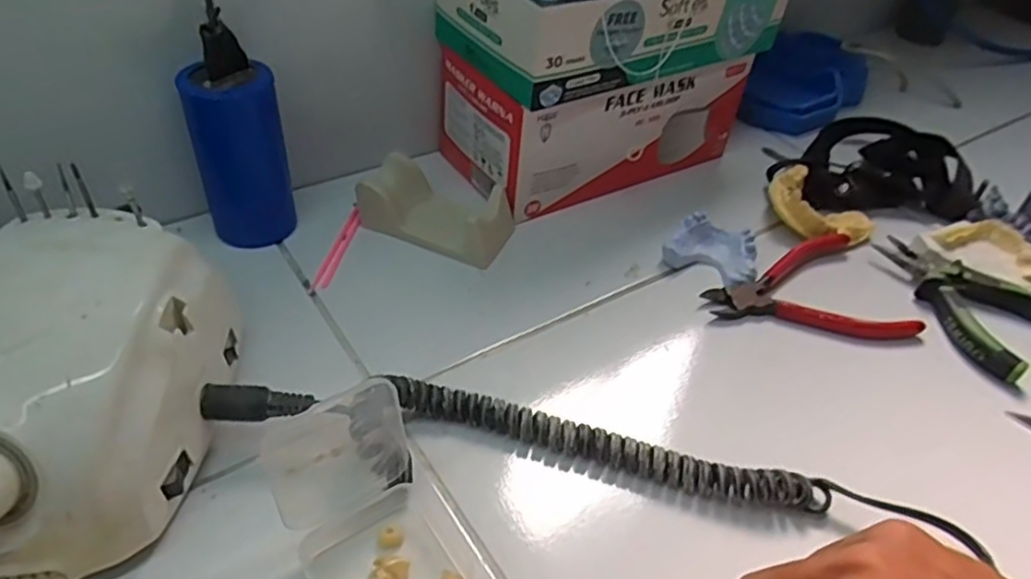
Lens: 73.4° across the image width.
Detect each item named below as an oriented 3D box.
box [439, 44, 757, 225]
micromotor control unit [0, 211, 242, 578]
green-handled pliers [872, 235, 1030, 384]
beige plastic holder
[{"bbox_3d":[0.062,-0.133,0.503,0.208,0.084,0.100,-21,49,-27],"label":"box"},{"bbox_3d":[-0.182,0.041,0.286,0.095,0.083,0.138,5,43,-2],"label":"micromotor control unit"},{"bbox_3d":[0.279,0.004,0.435,0.081,0.018,0.111,-21,49,-27],"label":"green-handled pliers"},{"bbox_3d":[-0.050,-0.053,0.445,0.094,0.030,0.048,21,44,15],"label":"beige plastic holder"}]

